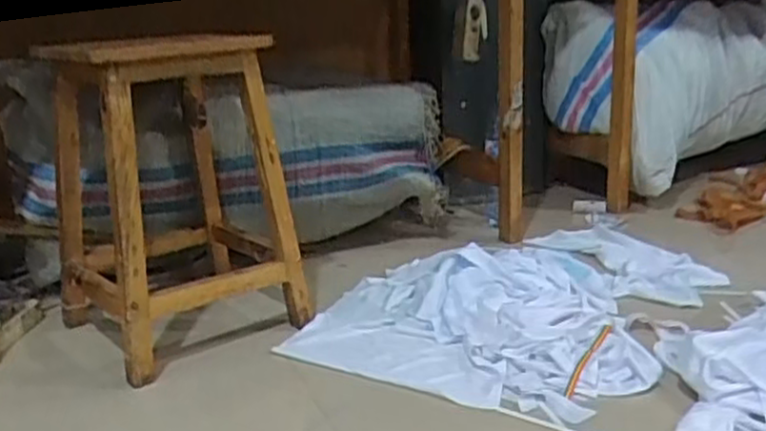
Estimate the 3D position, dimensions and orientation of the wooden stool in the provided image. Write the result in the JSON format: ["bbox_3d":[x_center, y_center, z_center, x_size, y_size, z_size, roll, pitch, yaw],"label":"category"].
[{"bbox_3d":[-0.371,-0.042,1.288,0.391,0.507,0.370,-12,19,-27],"label":"wooden stool"}]

